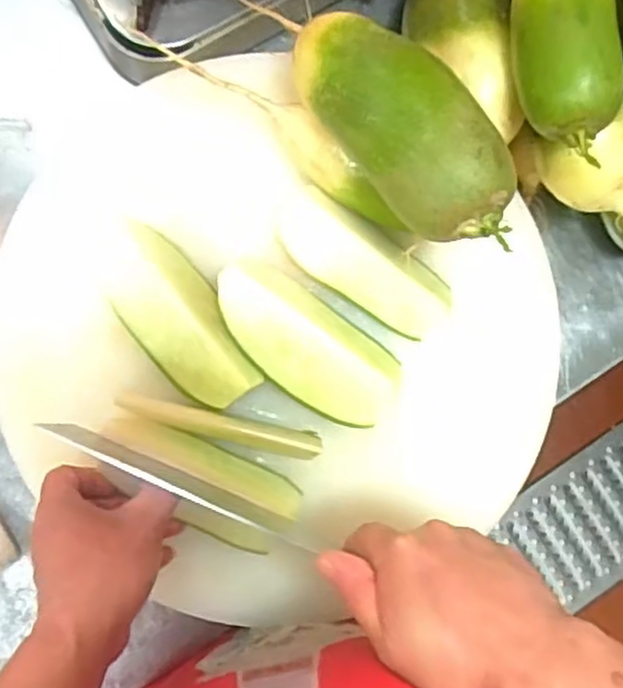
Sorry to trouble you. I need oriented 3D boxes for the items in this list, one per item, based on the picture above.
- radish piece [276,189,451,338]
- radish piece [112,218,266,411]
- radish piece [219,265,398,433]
[{"bbox_3d":[0.037,-0.059,0.525,0.134,0.026,0.052,35,81,-3],"label":"radish piece"},{"bbox_3d":[-0.094,-0.019,0.500,0.059,0.033,0.140,-35,90,-9],"label":"radish piece"},{"bbox_3d":[-0.004,-0.001,0.507,0.141,0.041,0.070,38,81,-3],"label":"radish piece"}]

